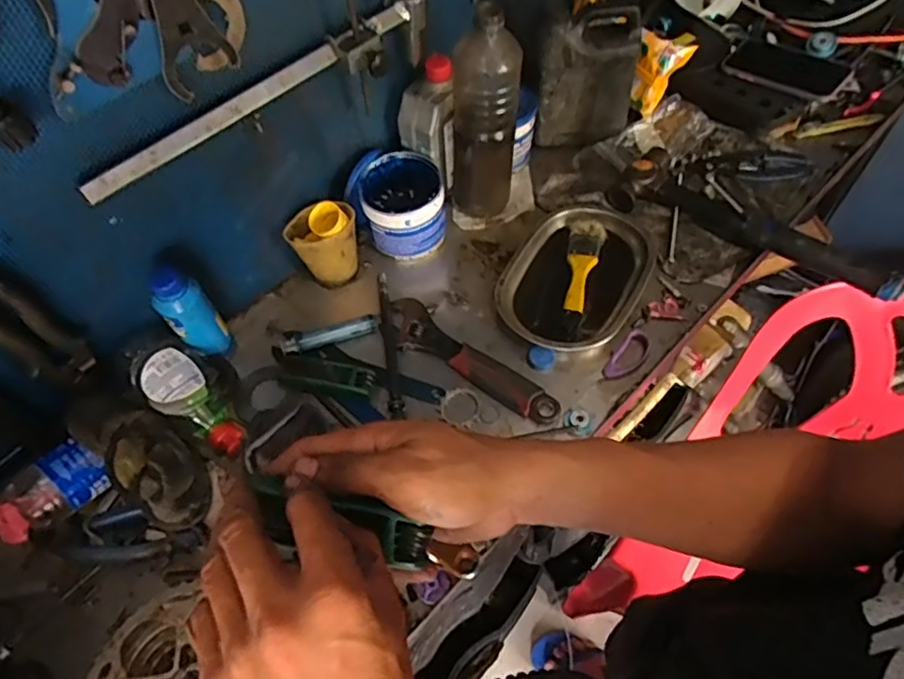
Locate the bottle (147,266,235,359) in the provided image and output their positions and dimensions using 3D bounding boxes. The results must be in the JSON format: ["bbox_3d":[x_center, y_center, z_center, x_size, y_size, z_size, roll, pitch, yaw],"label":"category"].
[{"bbox_3d":[-0.282,-0.025,0.668,0.036,0.133,0.043,3,59,7],"label":"bottle"}]

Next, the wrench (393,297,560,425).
[{"bbox_3d":[0.014,0.026,0.699,0.233,0.026,0.054,36,68,23],"label":"wrench"}]

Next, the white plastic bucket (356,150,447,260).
[{"bbox_3d":[-0.061,-0.167,0.783,0.099,0.093,0.106,-2,59,4],"label":"white plastic bucket"}]

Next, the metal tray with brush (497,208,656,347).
[{"bbox_3d":[0.150,-0.074,0.758,0.153,0.035,0.216,21,63,17],"label":"metal tray with brush"}]

